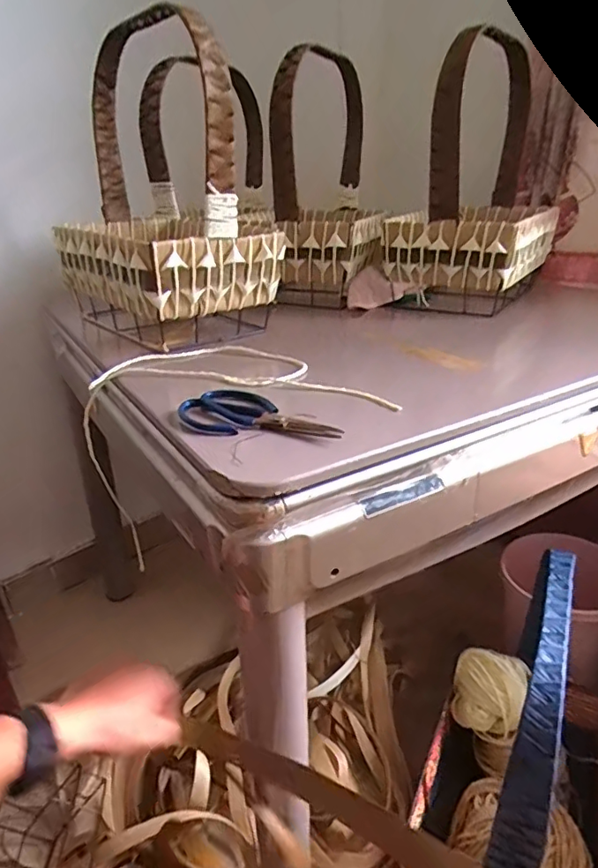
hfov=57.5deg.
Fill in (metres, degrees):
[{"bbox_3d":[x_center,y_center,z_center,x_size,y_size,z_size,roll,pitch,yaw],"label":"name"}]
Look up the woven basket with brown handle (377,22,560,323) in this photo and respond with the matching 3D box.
[{"bbox_3d":[0.324,-0.439,0.983,0.257,0.390,0.409,10,23,22],"label":"woven basket with brown handle"}]

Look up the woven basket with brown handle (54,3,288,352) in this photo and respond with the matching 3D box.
[{"bbox_3d":[-0.220,-0.369,0.817,0.232,0.417,0.377,-15,26,-33],"label":"woven basket with brown handle"}]

